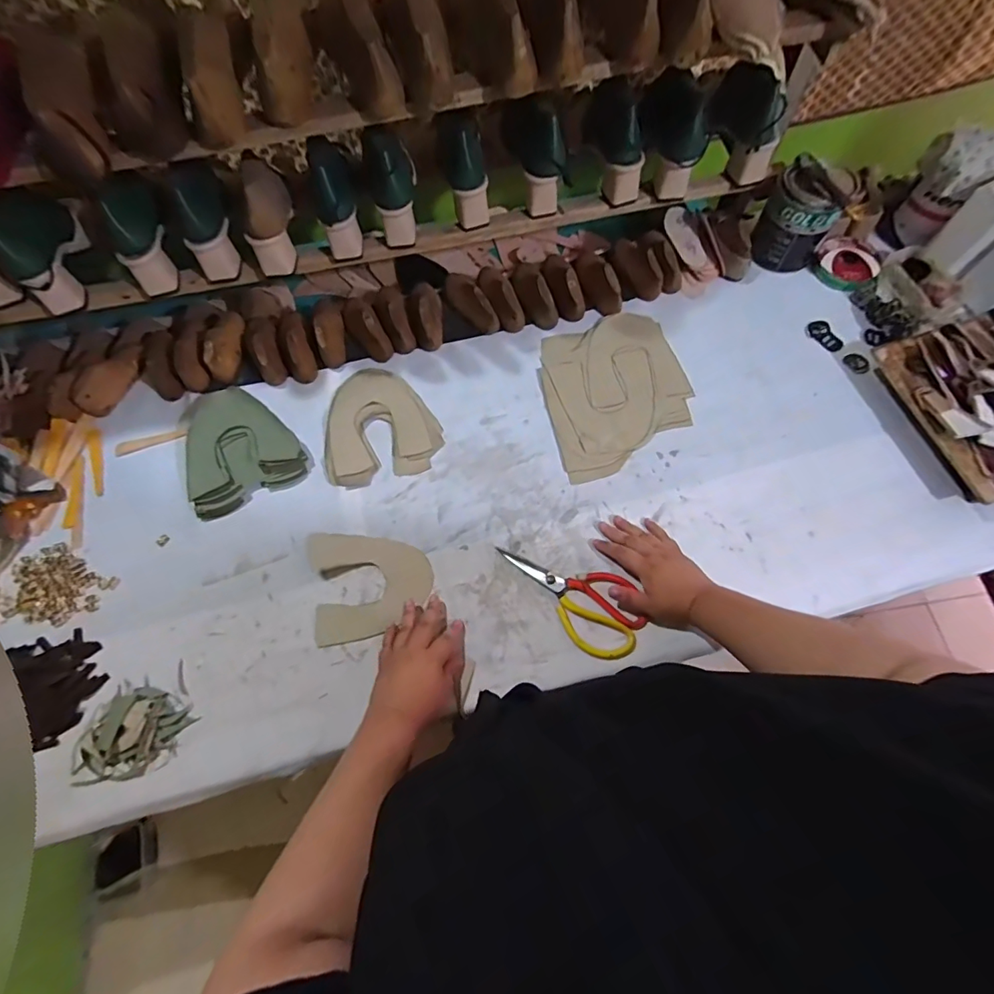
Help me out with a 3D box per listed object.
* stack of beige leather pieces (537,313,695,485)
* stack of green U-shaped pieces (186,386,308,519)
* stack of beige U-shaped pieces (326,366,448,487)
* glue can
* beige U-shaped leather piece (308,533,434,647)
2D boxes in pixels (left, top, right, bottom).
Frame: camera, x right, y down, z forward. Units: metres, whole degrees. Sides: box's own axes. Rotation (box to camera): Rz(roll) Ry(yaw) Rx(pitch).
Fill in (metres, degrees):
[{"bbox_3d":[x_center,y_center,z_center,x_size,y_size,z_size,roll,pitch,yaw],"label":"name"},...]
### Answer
[{"bbox_3d":[0.186,-0.165,0.755,0.217,0.010,0.257,-12,69,-2],"label":"stack of beige leather pieces"},{"bbox_3d":[-0.398,-0.081,0.736,0.163,0.033,0.187,-29,71,-8],"label":"stack of green U-shaped pieces"},{"bbox_3d":[-0.180,-0.114,0.749,0.170,0.018,0.180,-14,69,-3],"label":"stack of beige U-shaped pieces"},{"bbox_3d":[0.478,-0.444,0.777,0.108,0.127,0.087,31,74,13],"label":"glue can"},{"bbox_3d":[-0.172,0.114,0.668,0.158,0.016,0.147,-10,69,-1],"label":"beige U-shaped leather piece"}]

